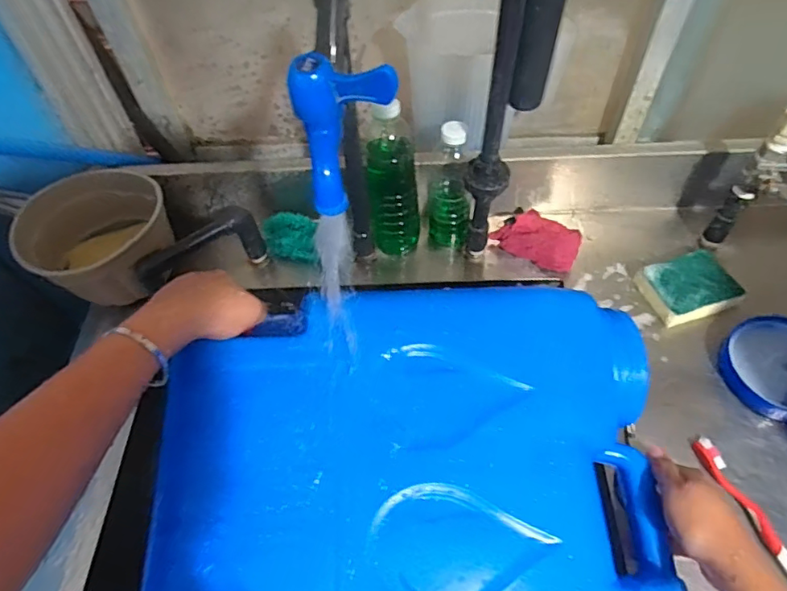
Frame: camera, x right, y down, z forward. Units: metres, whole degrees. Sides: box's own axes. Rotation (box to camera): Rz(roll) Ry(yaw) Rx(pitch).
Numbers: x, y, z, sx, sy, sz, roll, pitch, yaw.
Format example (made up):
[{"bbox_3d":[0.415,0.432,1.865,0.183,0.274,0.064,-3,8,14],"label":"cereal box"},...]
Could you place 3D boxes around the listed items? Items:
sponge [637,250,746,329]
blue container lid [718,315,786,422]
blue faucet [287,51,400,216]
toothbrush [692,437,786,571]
[{"bbox_3d":[0.367,-0.011,0.650,0.100,0.028,0.079,-16,56,-8],"label":"sponge"},{"bbox_3d":[0.432,0.078,0.590,0.129,0.027,0.114,-18,56,-9],"label":"blue container lid"},{"bbox_3d":[-0.033,-0.103,0.313,0.054,0.079,0.063,-22,57,-12],"label":"blue faucet"},{"bbox_3d":[0.355,0.223,0.502,0.018,0.015,0.188,-20,57,-11],"label":"toothbrush"}]

